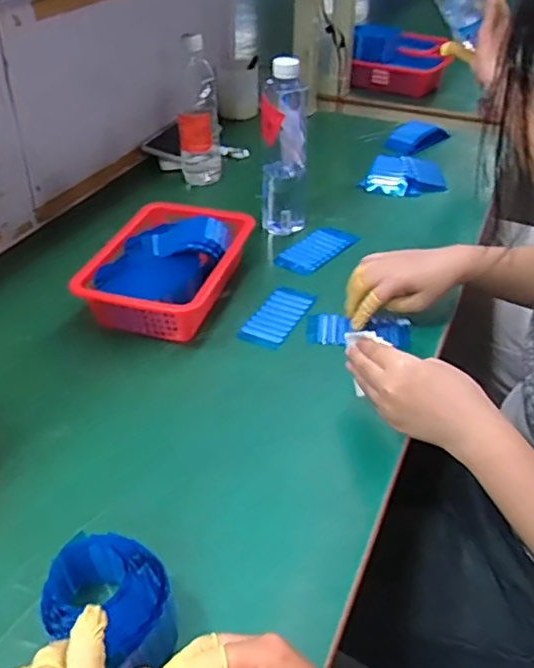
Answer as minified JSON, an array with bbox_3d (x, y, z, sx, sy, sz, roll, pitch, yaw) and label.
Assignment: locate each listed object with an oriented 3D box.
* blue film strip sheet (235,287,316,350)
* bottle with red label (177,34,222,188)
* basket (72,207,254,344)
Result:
[{"bbox_3d":[0.012,-0.022,0.723,0.056,0.010,0.106,17,43,20],"label":"blue film strip sheet"},{"bbox_3d":[-0.111,-0.346,0.965,0.066,0.228,0.053,-6,40,-6],"label":"bottle with red label"},{"bbox_3d":[-0.118,-0.078,0.743,0.165,0.072,0.215,7,40,10],"label":"basket"}]

